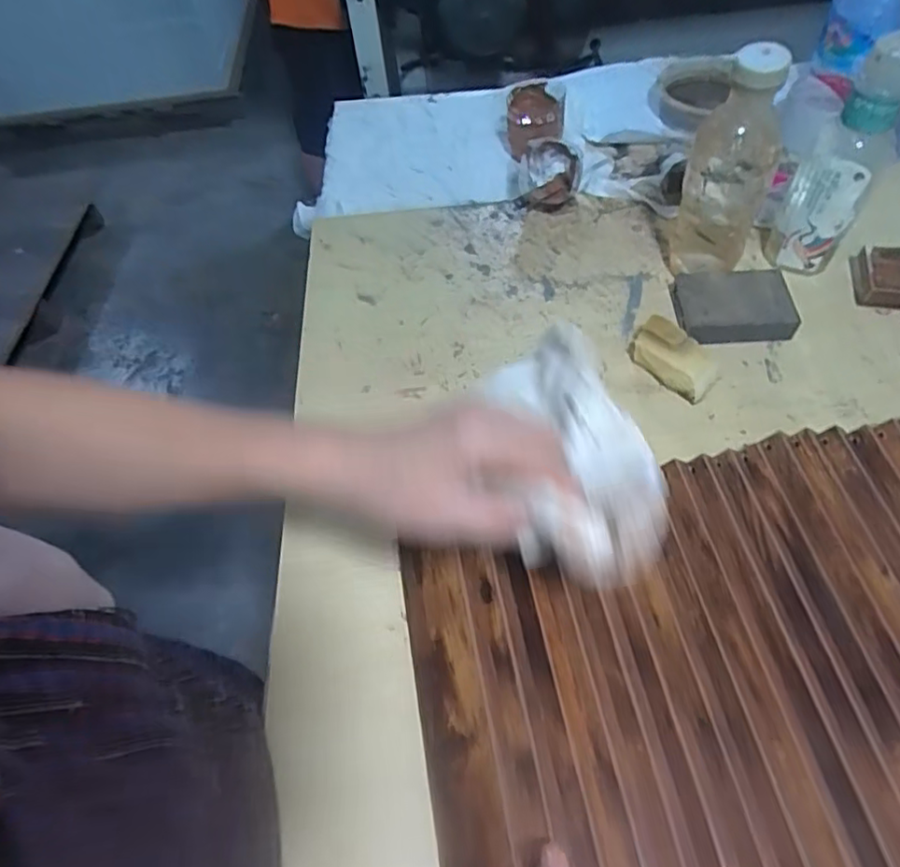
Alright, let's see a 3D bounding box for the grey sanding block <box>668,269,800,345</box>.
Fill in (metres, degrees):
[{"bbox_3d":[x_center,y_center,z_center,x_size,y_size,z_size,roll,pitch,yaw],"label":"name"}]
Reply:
[{"bbox_3d":[0.268,-0.121,0.583,0.100,0.027,0.077,-1,59,4],"label":"grey sanding block"}]

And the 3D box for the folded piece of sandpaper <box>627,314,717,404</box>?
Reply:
[{"bbox_3d":[0.203,-0.069,0.553,0.044,0.037,0.078,-42,64,-19],"label":"folded piece of sandpaper"}]

